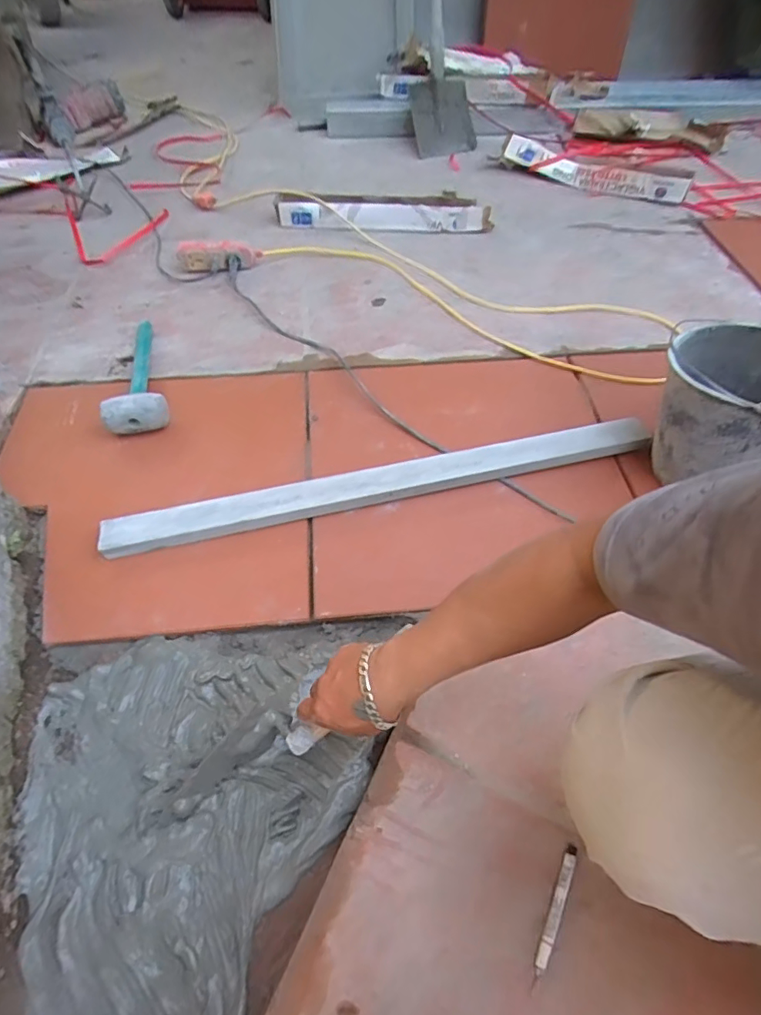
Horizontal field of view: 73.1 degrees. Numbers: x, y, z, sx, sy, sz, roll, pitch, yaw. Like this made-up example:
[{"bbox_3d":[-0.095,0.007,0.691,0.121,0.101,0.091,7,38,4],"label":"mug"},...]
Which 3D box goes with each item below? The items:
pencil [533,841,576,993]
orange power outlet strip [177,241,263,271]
[{"bbox_3d":[0.169,0.393,0.498,0.014,0.009,0.121,25,55,15],"label":"pencil"},{"bbox_3d":[-0.344,-0.537,1.100,0.172,0.052,0.054,-9,54,-10],"label":"orange power outlet strip"}]

